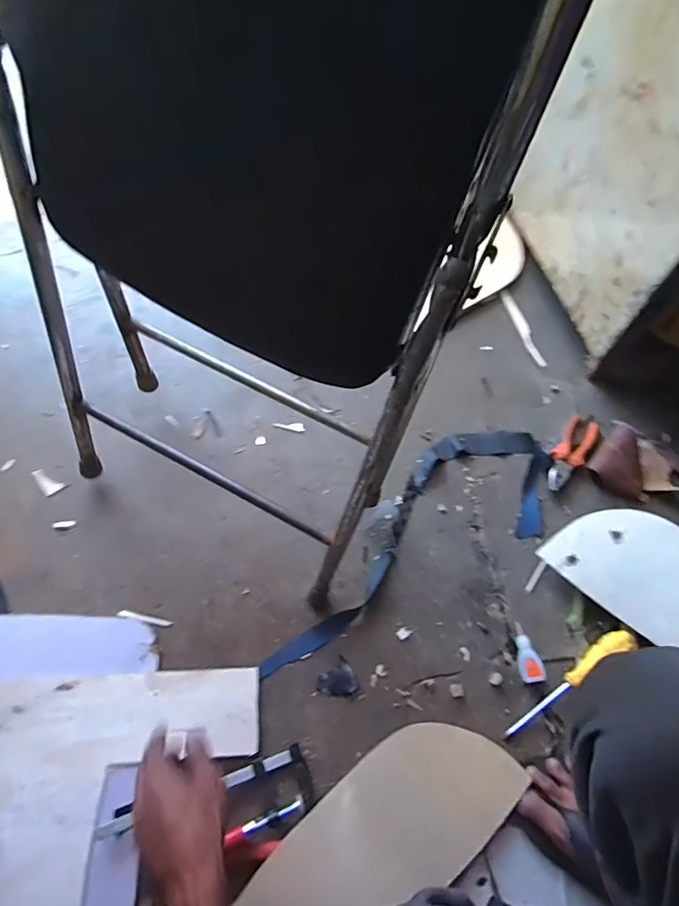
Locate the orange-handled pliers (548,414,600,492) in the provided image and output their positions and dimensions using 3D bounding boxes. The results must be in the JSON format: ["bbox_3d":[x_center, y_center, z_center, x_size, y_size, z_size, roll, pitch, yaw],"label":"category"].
[{"bbox_3d":[0.391,-0.001,0.829,0.047,0.025,0.154,35,70,12],"label":"orange-handled pliers"}]

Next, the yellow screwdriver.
[{"bbox_3d":[0.321,0.321,0.683,0.222,0.027,0.031,-38,70,-3],"label":"yellow screwdriver"}]

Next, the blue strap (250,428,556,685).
[{"bbox_3d":[0.102,0.116,0.764,0.546,0.030,0.200,-23,67,-13],"label":"blue strap"}]

